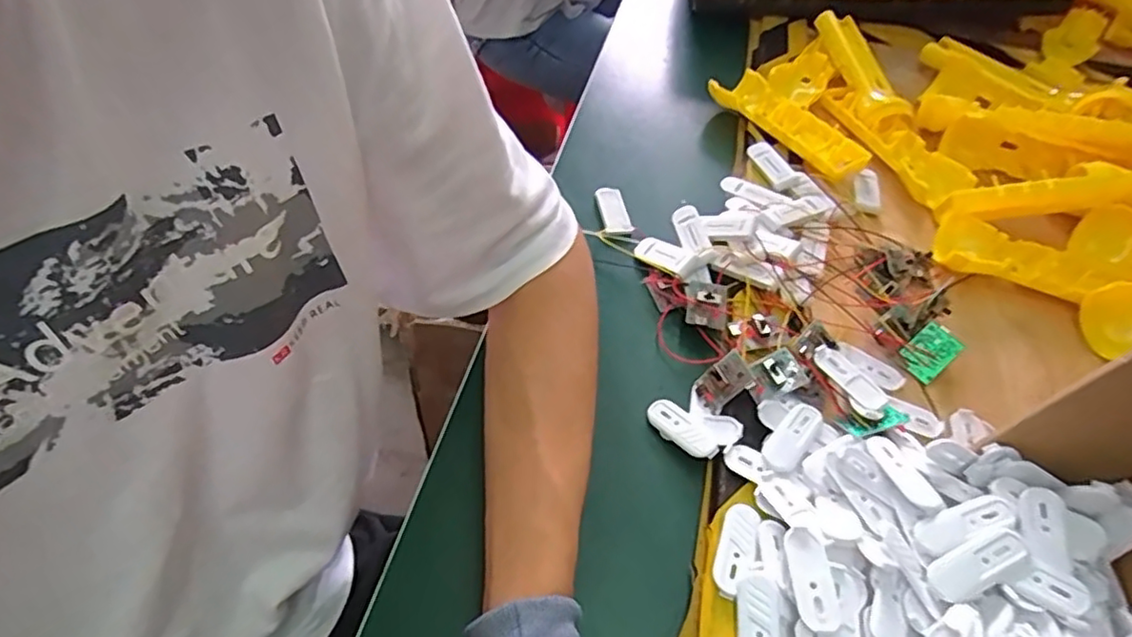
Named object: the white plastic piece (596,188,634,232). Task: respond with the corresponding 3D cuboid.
[{"bbox_3d":[0.038,-0.088,0.516,0.021,0.012,0.048,-8,52,-10],"label":"white plastic piece"}]

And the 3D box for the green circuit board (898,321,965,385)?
[{"bbox_3d":[0.237,0.022,0.413,0.035,0.006,0.027,-46,71,11],"label":"green circuit board"}]

